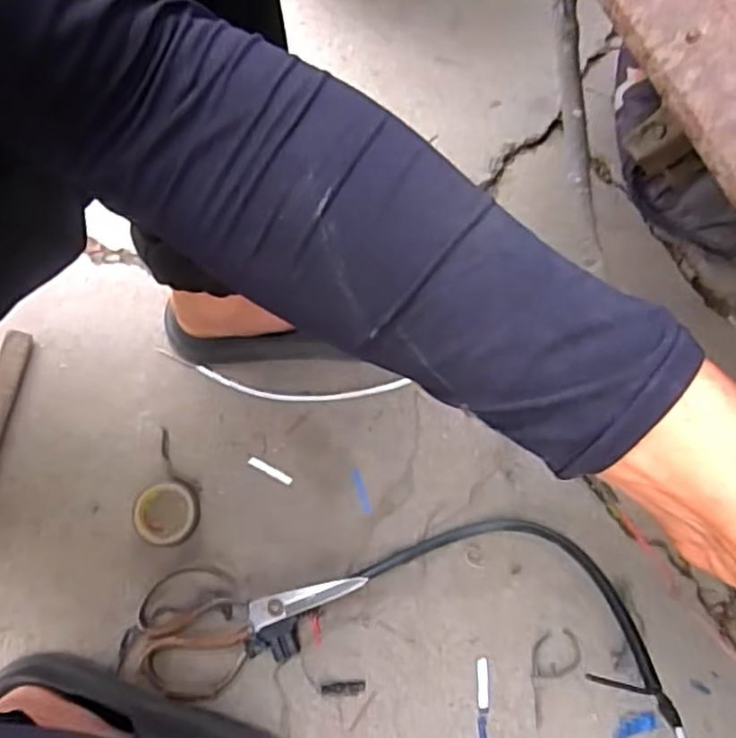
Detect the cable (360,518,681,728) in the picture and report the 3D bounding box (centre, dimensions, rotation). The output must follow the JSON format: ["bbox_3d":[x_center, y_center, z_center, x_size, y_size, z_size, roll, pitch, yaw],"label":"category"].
[{"bbox_3d":[0.118,0.160,0.514,0.213,0.161,0.106,24,73,9],"label":"cable"}]

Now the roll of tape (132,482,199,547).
[{"bbox_3d":[-0.189,0.134,0.608,0.062,0.014,0.058,0,71,1],"label":"roll of tape"}]

